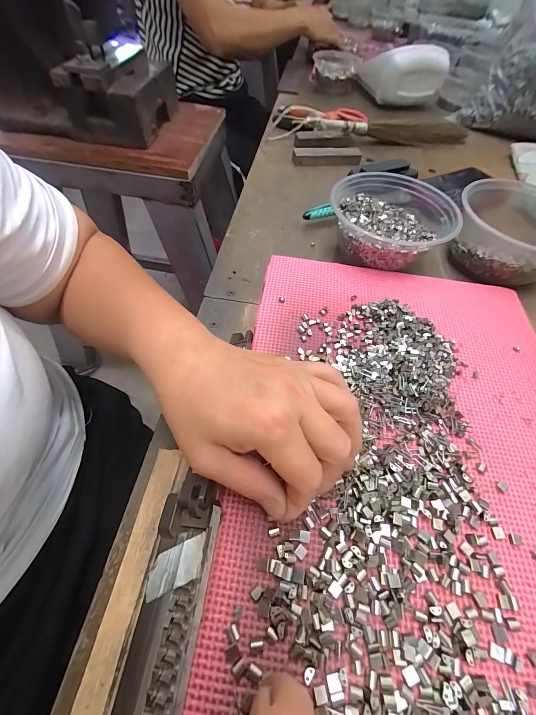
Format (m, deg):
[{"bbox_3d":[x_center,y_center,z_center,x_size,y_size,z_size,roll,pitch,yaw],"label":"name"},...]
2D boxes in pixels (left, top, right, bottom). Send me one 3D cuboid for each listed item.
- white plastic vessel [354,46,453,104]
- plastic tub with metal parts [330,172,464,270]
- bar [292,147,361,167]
[{"bbox_3d":[0.282,-0.601,0.636,0.178,0.087,0.075,15,56,9],"label":"white plastic vessel"},{"bbox_3d":[0.141,-0.154,0.338,0.129,0.047,0.122,1,55,-1],"label":"plastic tub with metal parts"},{"bbox_3d":[0.096,-0.329,0.485,0.110,0.019,0.027,-7,56,-6],"label":"bar"}]

